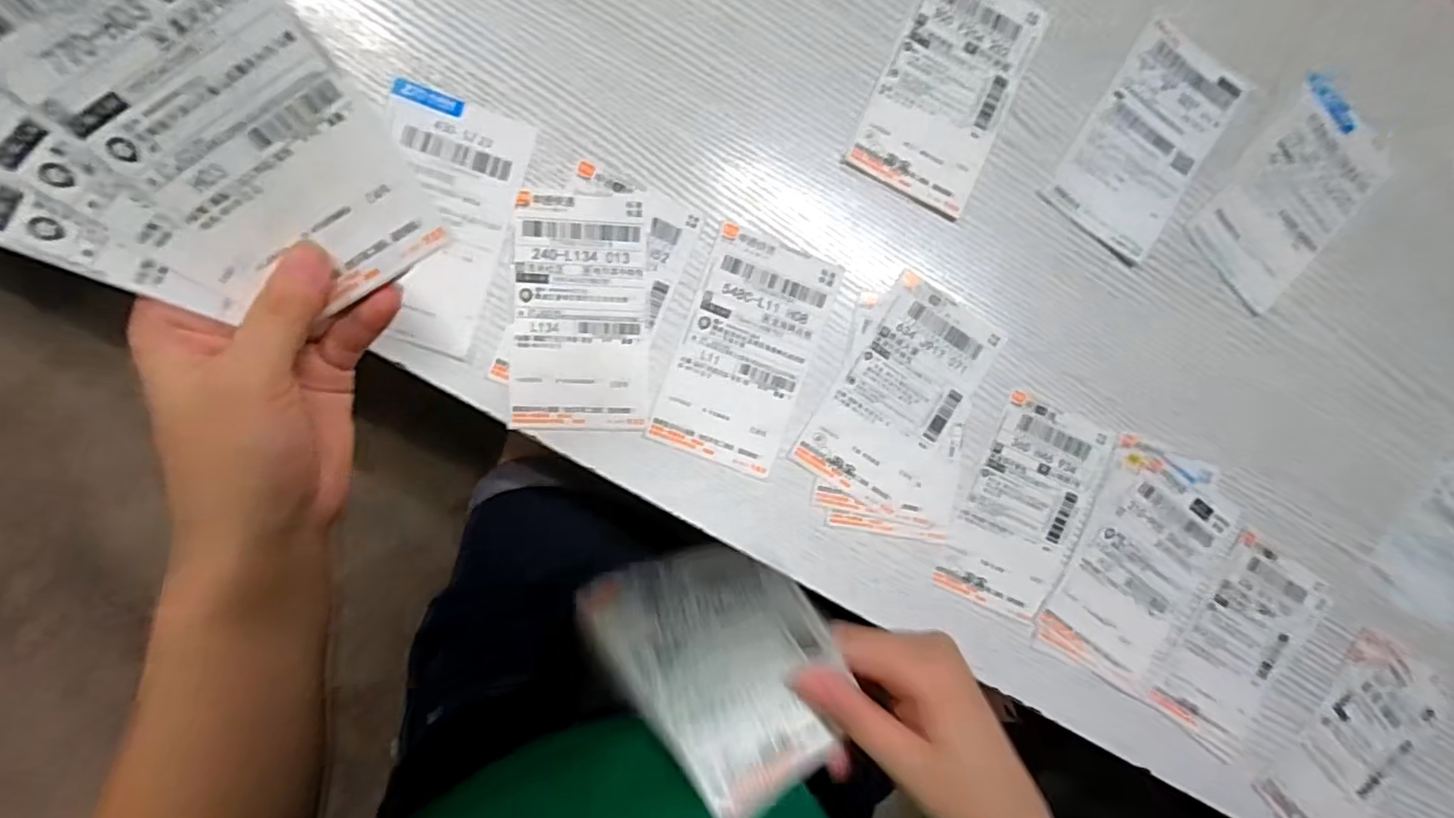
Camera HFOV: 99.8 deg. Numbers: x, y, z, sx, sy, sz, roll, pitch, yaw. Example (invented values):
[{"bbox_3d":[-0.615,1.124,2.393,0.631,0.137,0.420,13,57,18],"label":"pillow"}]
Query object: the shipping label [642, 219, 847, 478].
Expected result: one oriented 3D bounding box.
[{"bbox_3d":[0.011,-0.033,0.349,0.074,0.004,0.131,21,91,-7],"label":"shipping label"}]

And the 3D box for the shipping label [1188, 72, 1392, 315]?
[{"bbox_3d":[0.355,-0.136,0.385,0.076,0.006,0.138,40,89,-7],"label":"shipping label"}]

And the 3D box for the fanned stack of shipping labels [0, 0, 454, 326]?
[{"bbox_3d":[-0.166,-0.081,0.181,0.111,0.022,0.135,-46,136,1],"label":"fanned stack of shipping labels"}]

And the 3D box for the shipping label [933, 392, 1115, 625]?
[{"bbox_3d":[0.185,0.062,0.378,0.079,0.004,0.126,24,91,-7],"label":"shipping label"}]

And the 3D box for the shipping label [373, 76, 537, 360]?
[{"bbox_3d":[-0.152,-0.098,0.322,0.070,0.007,0.130,14,92,-7],"label":"shipping label"}]

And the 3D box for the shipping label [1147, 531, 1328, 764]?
[{"bbox_3d":[0.332,0.152,0.400,0.087,0.004,0.130,31,90,-7],"label":"shipping label"}]

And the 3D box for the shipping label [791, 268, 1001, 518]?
[{"bbox_3d":[0.104,-0.010,0.360,0.080,0.004,0.127,26,90,-7],"label":"shipping label"}]

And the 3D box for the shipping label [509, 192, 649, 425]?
[{"bbox_3d":[-0.080,-0.053,0.336,0.072,0.004,0.126,1,94,-7],"label":"shipping label"}]

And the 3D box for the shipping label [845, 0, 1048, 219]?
[{"bbox_3d":[0.129,-0.187,0.355,0.078,0.004,0.132,24,91,-7],"label":"shipping label"}]

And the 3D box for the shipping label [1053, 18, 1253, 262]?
[{"bbox_3d":[0.255,-0.164,0.372,0.075,0.004,0.132,33,90,-7],"label":"shipping label"}]

